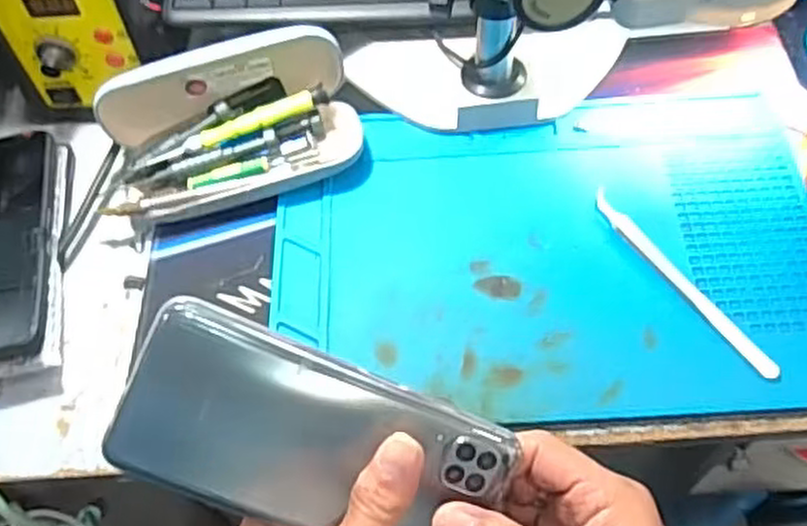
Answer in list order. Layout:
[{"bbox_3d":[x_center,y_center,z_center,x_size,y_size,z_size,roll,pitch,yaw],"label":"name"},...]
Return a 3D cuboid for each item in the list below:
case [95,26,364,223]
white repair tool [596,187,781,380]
[{"bbox_3d":[-0.115,-0.088,0.495,0.168,0.073,0.083,-17,59,-7],"label":"case"},{"bbox_3d":[0.164,0.010,0.450,0.012,0.004,0.148,-29,61,-14],"label":"white repair tool"}]

